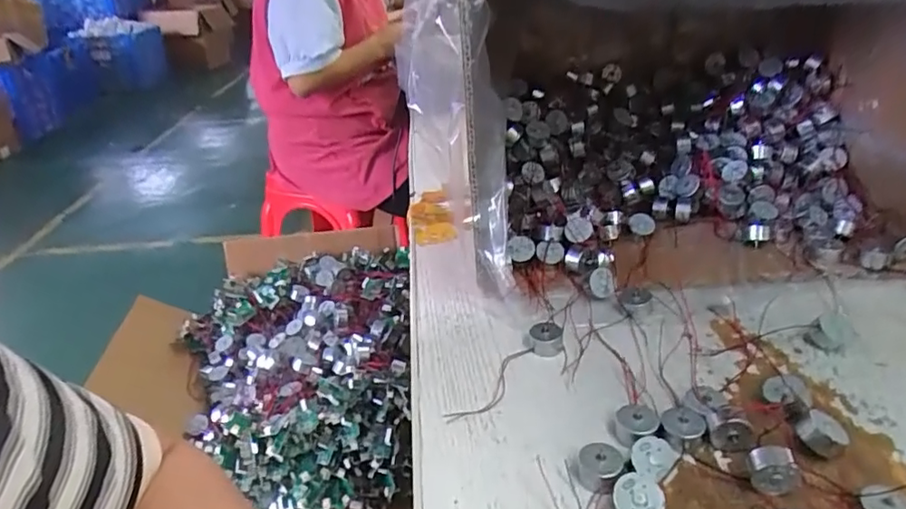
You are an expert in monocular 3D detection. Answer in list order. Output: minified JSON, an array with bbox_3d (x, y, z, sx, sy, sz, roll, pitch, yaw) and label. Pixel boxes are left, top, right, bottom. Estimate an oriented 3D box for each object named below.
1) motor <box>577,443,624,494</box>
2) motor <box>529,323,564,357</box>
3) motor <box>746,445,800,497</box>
[{"bbox_3d":[0.080,0.116,0.317,0.023,0.013,0.026,0,29,9],"label":"motor"},{"bbox_3d":[0.068,0.059,0.420,0.023,0.011,0.023,-1,29,8],"label":"motor"},{"bbox_3d":[0.165,0.112,0.303,0.024,0.024,0.011,2,29,12],"label":"motor"}]

